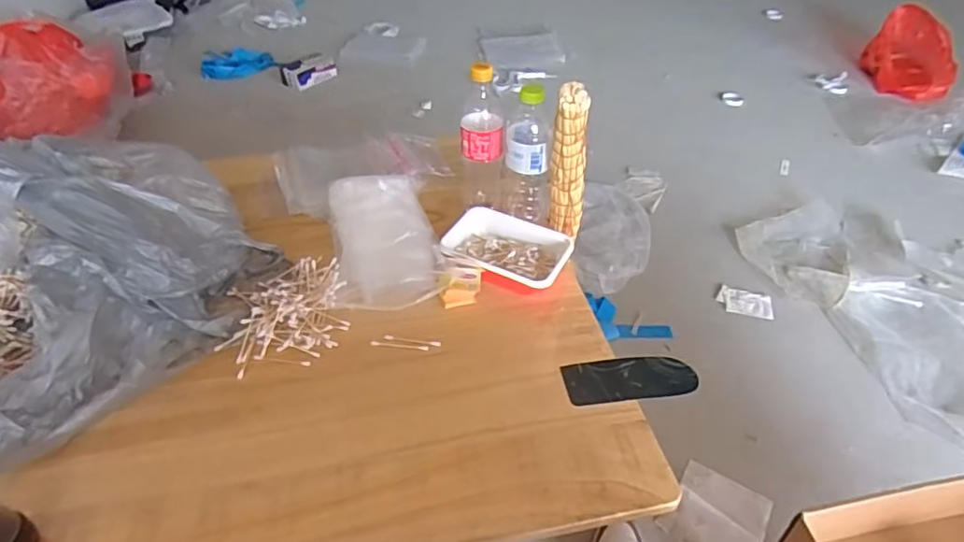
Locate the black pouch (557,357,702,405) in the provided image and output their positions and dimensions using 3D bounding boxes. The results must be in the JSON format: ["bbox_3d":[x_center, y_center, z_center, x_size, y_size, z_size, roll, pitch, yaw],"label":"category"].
[{"bbox_3d":[0.185,0.134,0.737,0.168,0.007,0.068,-4,39,-10],"label":"black pouch"}]

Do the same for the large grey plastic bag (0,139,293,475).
[{"bbox_3d":[-0.710,-0.015,0.760,0.822,0.219,0.510,5,42,7],"label":"large grey plastic bag"}]

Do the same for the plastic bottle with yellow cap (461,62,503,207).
[{"bbox_3d":[0.000,-0.200,0.914,0.063,0.249,0.067,0,41,0],"label":"plastic bottle with yellow cap"}]

